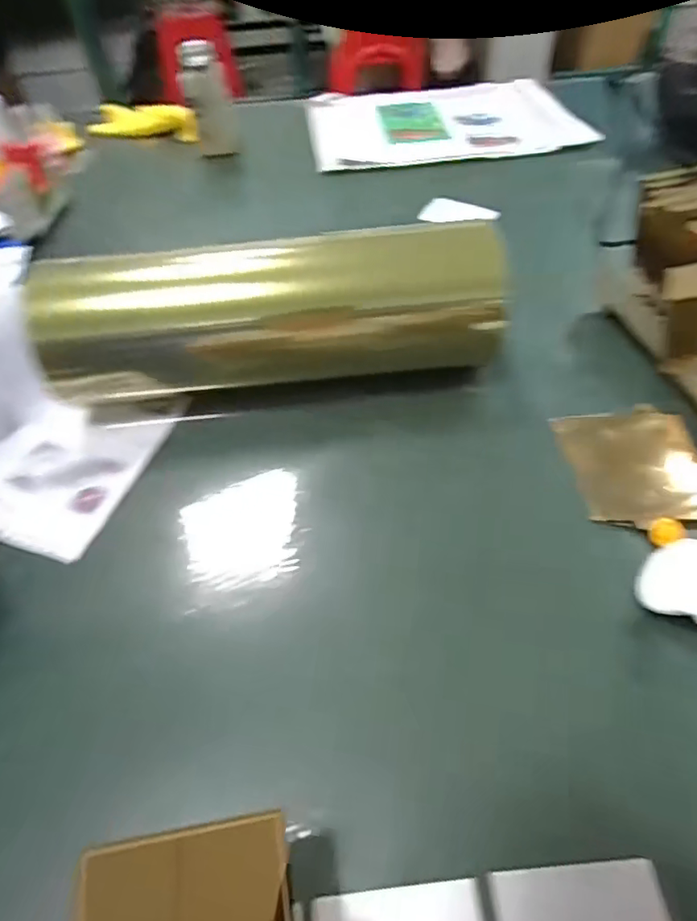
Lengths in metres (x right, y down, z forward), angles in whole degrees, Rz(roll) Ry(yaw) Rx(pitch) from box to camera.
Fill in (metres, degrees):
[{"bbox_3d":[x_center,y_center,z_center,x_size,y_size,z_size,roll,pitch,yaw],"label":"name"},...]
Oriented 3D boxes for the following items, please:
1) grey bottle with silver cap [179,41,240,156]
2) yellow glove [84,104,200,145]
[{"bbox_3d":[-0.191,-0.492,0.739,0.058,0.129,0.062,-9,52,-4],"label":"grey bottle with silver cap"},{"bbox_3d":[-0.300,-0.502,0.812,0.193,0.031,0.065,6,53,7],"label":"yellow glove"}]

